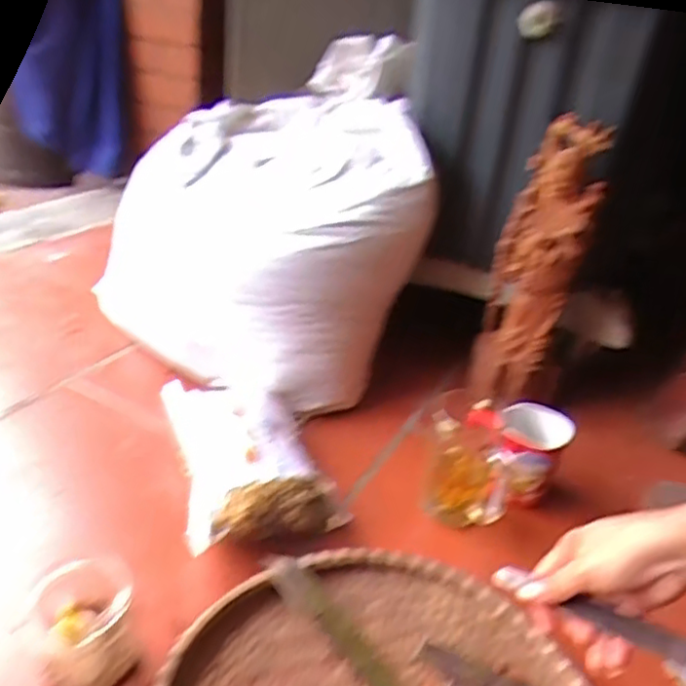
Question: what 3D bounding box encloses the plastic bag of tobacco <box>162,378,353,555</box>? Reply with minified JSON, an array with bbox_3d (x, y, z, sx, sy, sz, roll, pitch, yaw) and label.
[{"bbox_3d":[-0.106,0.120,0.706,0.148,0.066,0.231,-6,31,-21],"label":"plastic bag of tobacco"}]

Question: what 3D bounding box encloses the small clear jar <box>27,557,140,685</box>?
[{"bbox_3d":[-0.199,0.217,0.504,0.068,0.077,0.076,-10,32,-26],"label":"small clear jar"}]

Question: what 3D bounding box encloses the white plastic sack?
[{"bbox_3d":[-0.093,-0.197,0.964,0.460,0.371,0.423,23,33,28],"label":"white plastic sack"}]

